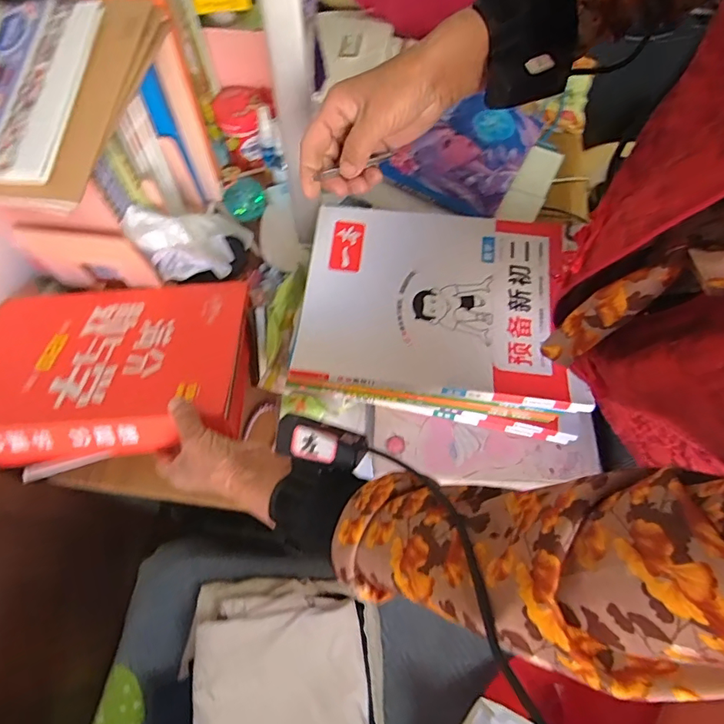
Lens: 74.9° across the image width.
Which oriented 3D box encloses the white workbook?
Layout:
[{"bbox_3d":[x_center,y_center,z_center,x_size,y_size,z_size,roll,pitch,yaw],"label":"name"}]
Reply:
[{"bbox_3d":[0.078,-0.070,0.499,0.275,0.017,0.215,6,65,3],"label":"white workbook"}]

